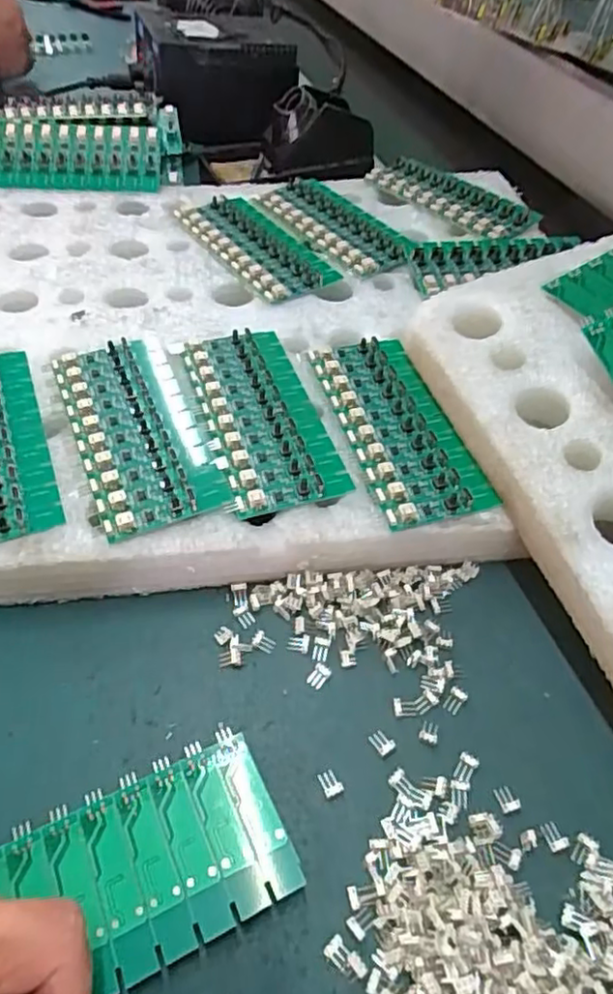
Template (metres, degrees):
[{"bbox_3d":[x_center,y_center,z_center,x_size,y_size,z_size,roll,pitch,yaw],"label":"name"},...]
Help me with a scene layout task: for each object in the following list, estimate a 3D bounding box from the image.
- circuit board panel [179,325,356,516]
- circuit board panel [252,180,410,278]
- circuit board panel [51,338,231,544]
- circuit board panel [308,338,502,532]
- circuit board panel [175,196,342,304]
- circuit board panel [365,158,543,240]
[{"bbox_3d":[-0.026,-0.048,0.363,0.061,0.011,0.139,-13,53,-13],"label":"circuit board panel"},{"bbox_3d":[0.021,-0.215,0.497,0.063,0.006,0.141,-30,59,-25],"label":"circuit board panel"},{"bbox_3d":[-0.093,-0.038,0.350,0.062,0.012,0.140,-17,54,-16],"label":"circuit board panel"},{"bbox_3d":[0.050,-0.042,0.362,0.060,0.009,0.137,-13,53,-13],"label":"circuit board panel"},{"bbox_3d":[-0.039,-0.190,0.477,0.061,0.006,0.143,-28,57,-23],"label":"circuit board panel"},{"bbox_3d":[0.116,-0.244,0.522,0.139,0.009,0.057,38,58,24],"label":"circuit board panel"}]

